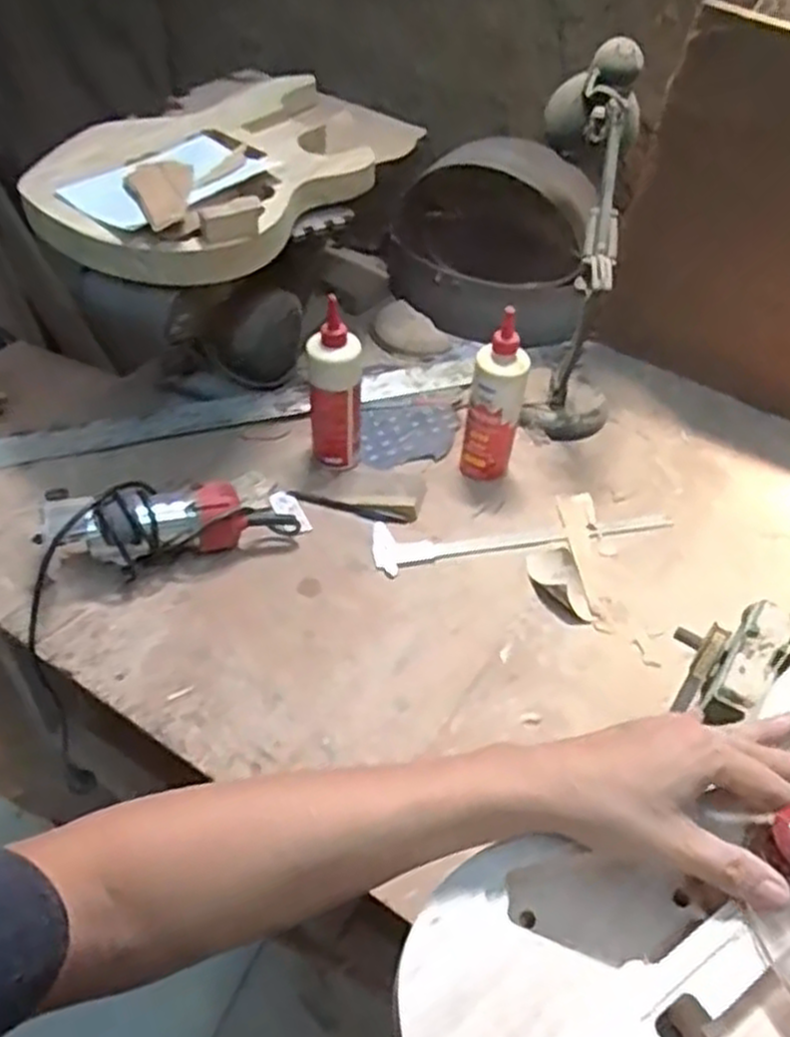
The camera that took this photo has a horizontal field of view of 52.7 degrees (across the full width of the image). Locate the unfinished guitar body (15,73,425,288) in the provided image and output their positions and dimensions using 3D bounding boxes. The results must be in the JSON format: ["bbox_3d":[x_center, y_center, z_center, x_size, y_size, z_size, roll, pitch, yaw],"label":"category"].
[{"bbox_3d":[-0.197,-0.453,1.007,0.293,0.068,0.536,27,53,19],"label":"unfinished guitar body"}]

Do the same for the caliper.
[{"bbox_3d":[0.167,0.011,1.024,0.402,0.014,0.075,-10,51,-12],"label":"caliper"}]

